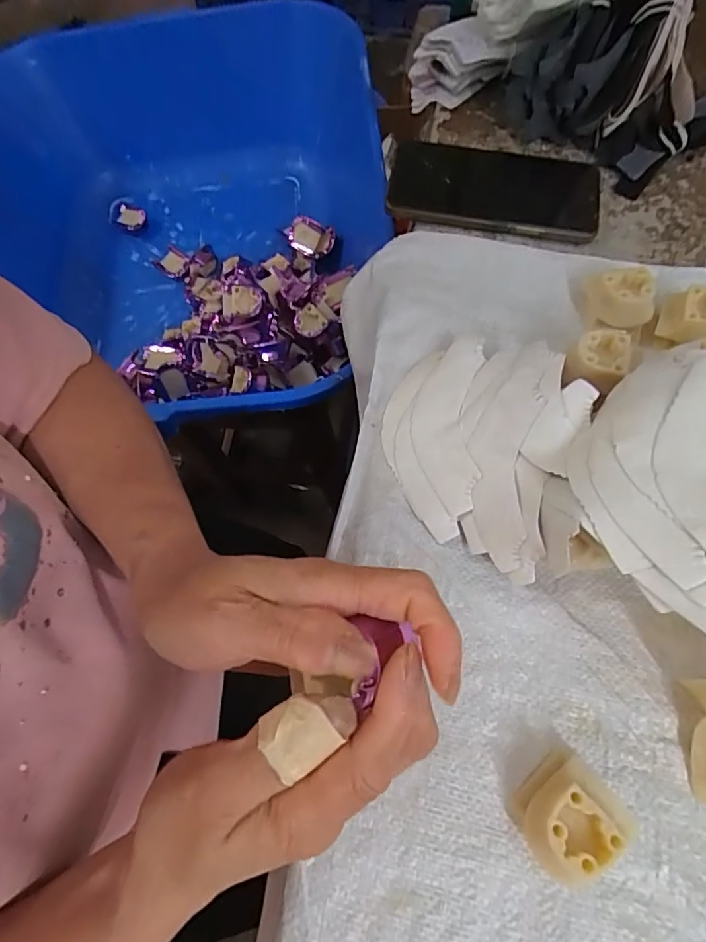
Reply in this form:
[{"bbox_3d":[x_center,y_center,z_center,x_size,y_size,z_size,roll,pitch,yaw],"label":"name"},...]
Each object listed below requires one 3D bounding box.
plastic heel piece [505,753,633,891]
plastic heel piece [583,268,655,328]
[{"bbox_3d":[0.103,0.166,0.240,0.045,0.032,0.045,41,75,16],"label":"plastic heel piece"},{"bbox_3d":[0.181,-0.116,0.345,0.039,0.032,0.039,2,68,2],"label":"plastic heel piece"}]

